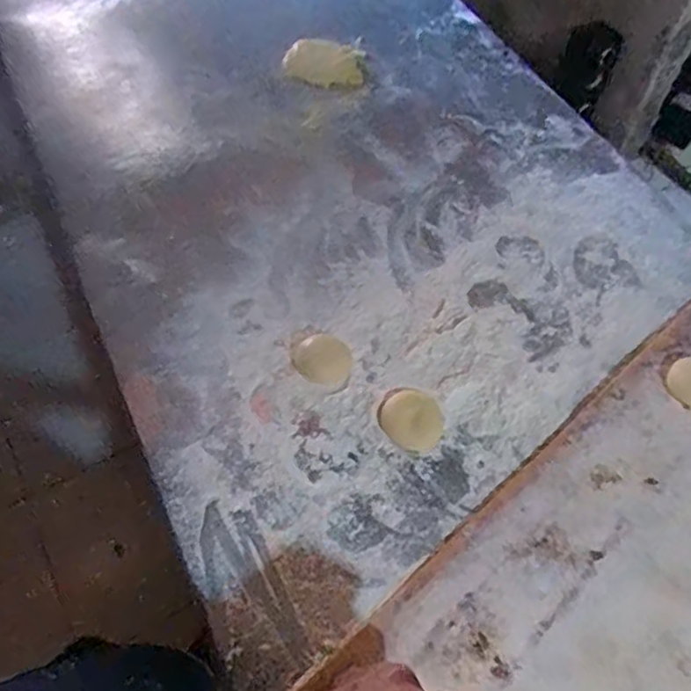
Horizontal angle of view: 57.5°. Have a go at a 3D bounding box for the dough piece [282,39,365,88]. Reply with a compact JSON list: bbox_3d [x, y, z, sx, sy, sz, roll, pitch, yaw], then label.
[{"bbox_3d":[-0.022,-0.374,0.830,0.106,0.014,0.091,18,56,10],"label":"dough piece"}]

